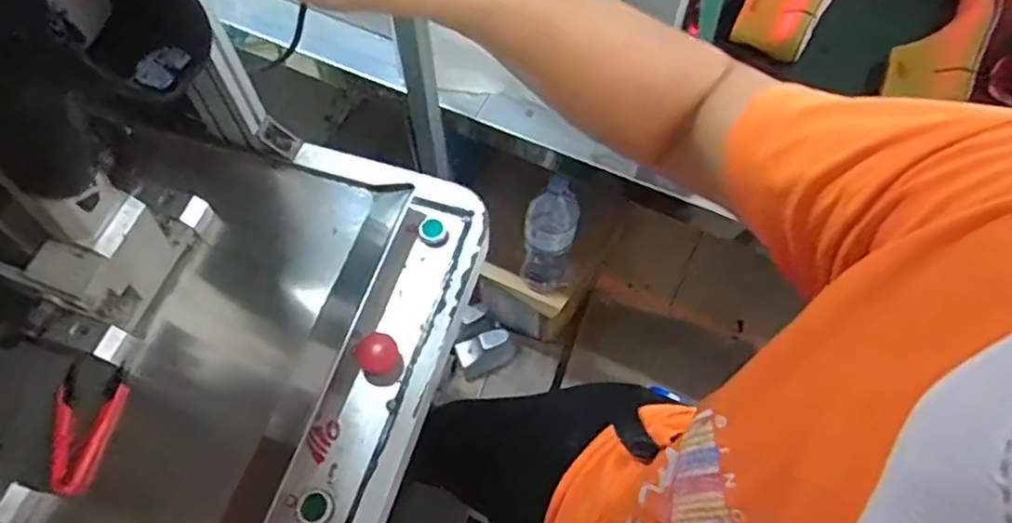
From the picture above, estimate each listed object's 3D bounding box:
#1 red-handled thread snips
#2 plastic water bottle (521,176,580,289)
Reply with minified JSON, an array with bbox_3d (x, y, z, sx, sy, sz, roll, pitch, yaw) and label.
[{"bbox_3d":[-0.387,0.149,0.605,0.053,0.019,0.113,6,64,2],"label":"red-handled thread snips"},{"bbox_3d":[0.079,-0.041,1.219,0.090,0.253,0.105,8,64,3],"label":"plastic water bottle"}]

